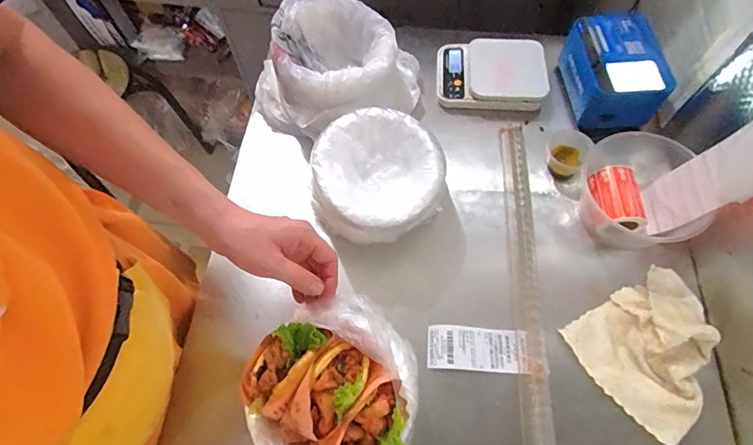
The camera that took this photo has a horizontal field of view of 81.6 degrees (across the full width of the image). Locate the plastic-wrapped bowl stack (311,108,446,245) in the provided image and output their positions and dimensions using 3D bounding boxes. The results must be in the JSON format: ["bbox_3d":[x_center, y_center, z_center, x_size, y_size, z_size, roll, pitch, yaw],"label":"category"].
[{"bbox_3d":[-0.003,-0.059,0.640,0.189,0.107,0.195,2,64,3],"label":"plastic-wrapped bowl stack"}]

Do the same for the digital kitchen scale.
[{"bbox_3d":[0.199,-0.260,0.764,0.184,0.036,0.152,8,65,5],"label":"digital kitchen scale"}]

